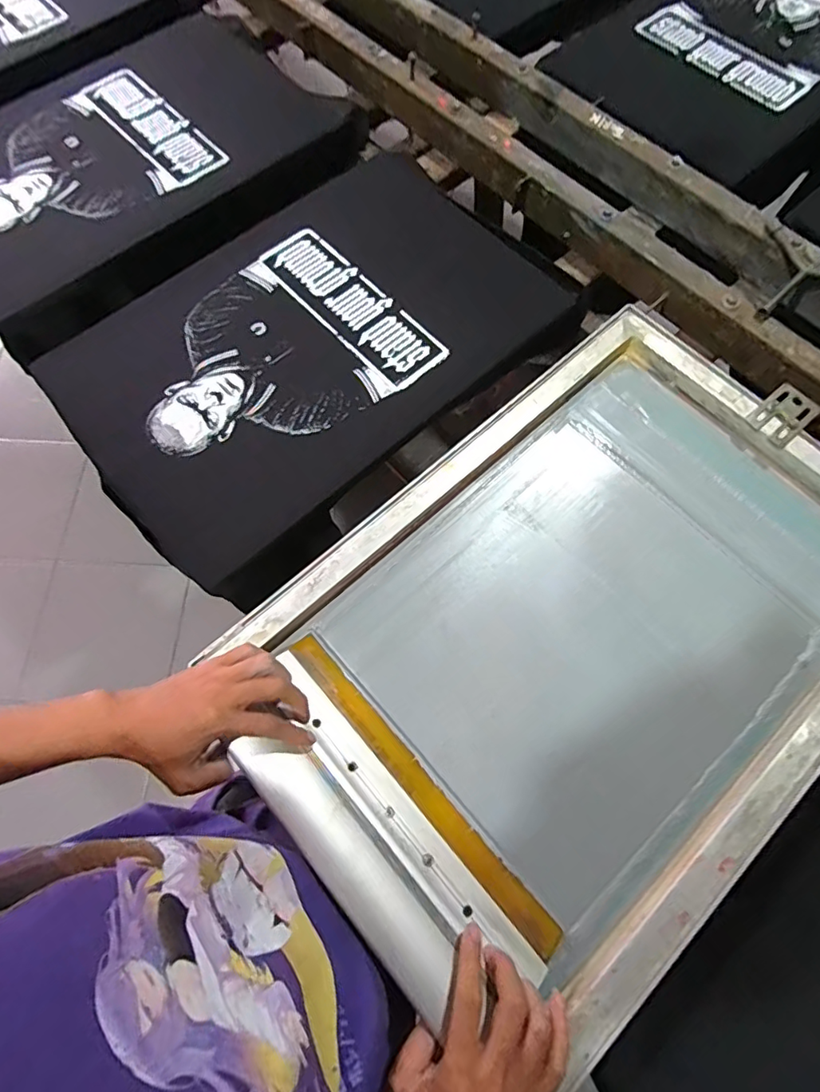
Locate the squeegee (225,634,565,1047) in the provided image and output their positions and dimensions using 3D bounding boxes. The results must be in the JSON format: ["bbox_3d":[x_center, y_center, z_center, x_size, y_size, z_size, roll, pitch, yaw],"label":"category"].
[{"bbox_3d":[-0.033,0.242,0.465,0.122,0.038,0.334,-31,71,-38],"label":"squeegee"}]

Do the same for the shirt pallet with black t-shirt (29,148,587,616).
[{"bbox_3d":[-0.122,-0.253,0.670,0.594,0.031,0.424,-43,76,-12],"label":"shirt pallet with black t-shirt"}]

